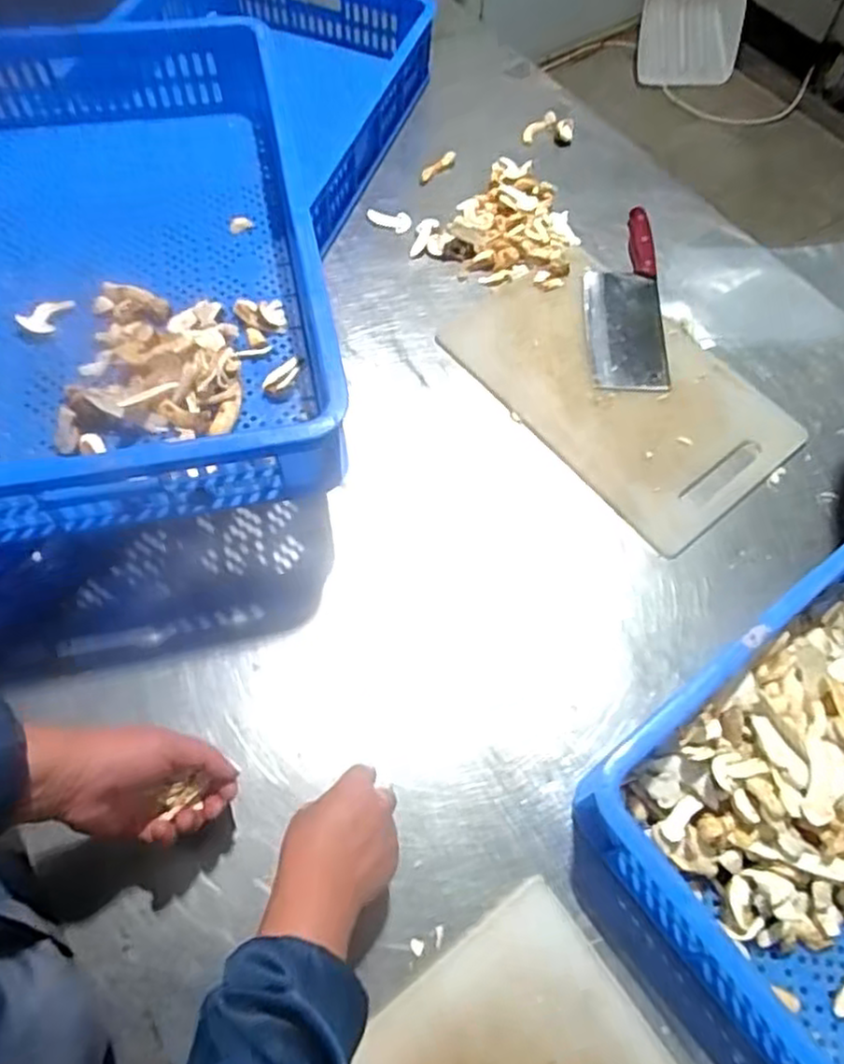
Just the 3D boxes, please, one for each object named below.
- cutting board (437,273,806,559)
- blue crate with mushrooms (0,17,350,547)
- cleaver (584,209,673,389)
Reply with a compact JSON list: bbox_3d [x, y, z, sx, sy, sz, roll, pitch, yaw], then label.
[{"bbox_3d":[0.231,-0.175,0.835,0.245,0.020,0.389,-37,70,-18],"label":"cutting board"},{"bbox_3d":[-0.319,-0.289,0.703,0.389,0.129,0.597,-11,64,-7],"label":"blue crate with mushrooms"},{"bbox_3d":[0.254,-0.301,0.888,0.095,0.016,0.292,4,63,0],"label":"cleaver"}]

